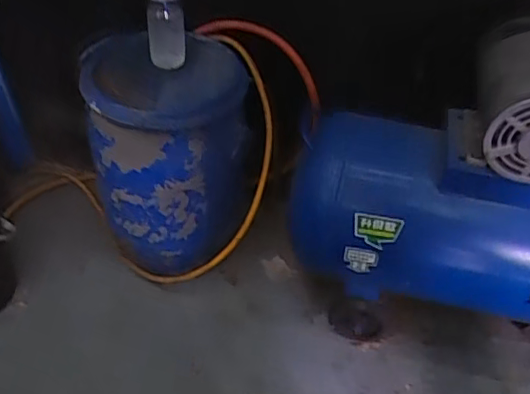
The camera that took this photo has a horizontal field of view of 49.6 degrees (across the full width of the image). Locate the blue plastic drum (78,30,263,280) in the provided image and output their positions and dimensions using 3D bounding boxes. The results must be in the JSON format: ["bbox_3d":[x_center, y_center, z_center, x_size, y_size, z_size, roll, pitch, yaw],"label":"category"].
[{"bbox_3d":[-0.241,-0.108,1.521,0.395,0.480,0.399,-5,44,-13],"label":"blue plastic drum"}]

